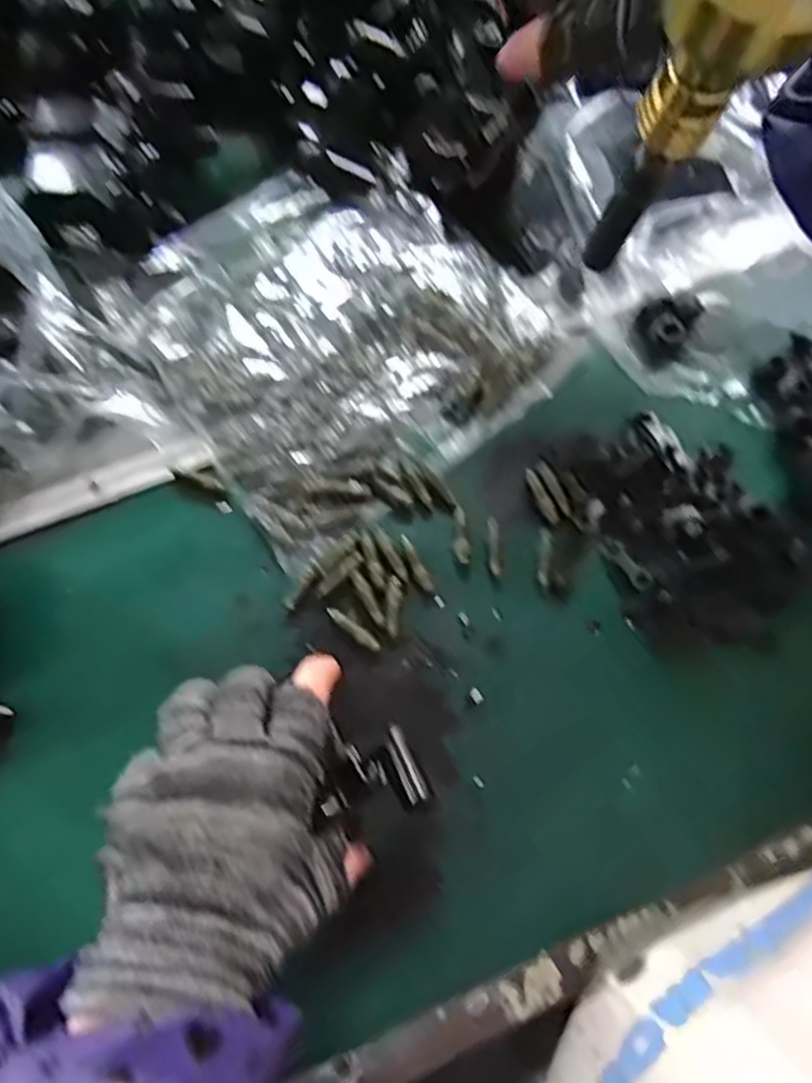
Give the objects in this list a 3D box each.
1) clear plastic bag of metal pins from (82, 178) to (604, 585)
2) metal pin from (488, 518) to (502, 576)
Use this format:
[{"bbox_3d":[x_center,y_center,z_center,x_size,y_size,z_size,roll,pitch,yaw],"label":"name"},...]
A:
[{"bbox_3d":[-0.038,-0.120,0.397,0.190,0.023,0.201,-36,76,-11],"label":"clear plastic bag of metal pins"},{"bbox_3d":[0.044,0.002,0.371,0.005,0.005,0.028,-4,87,-2],"label":"metal pin"}]

